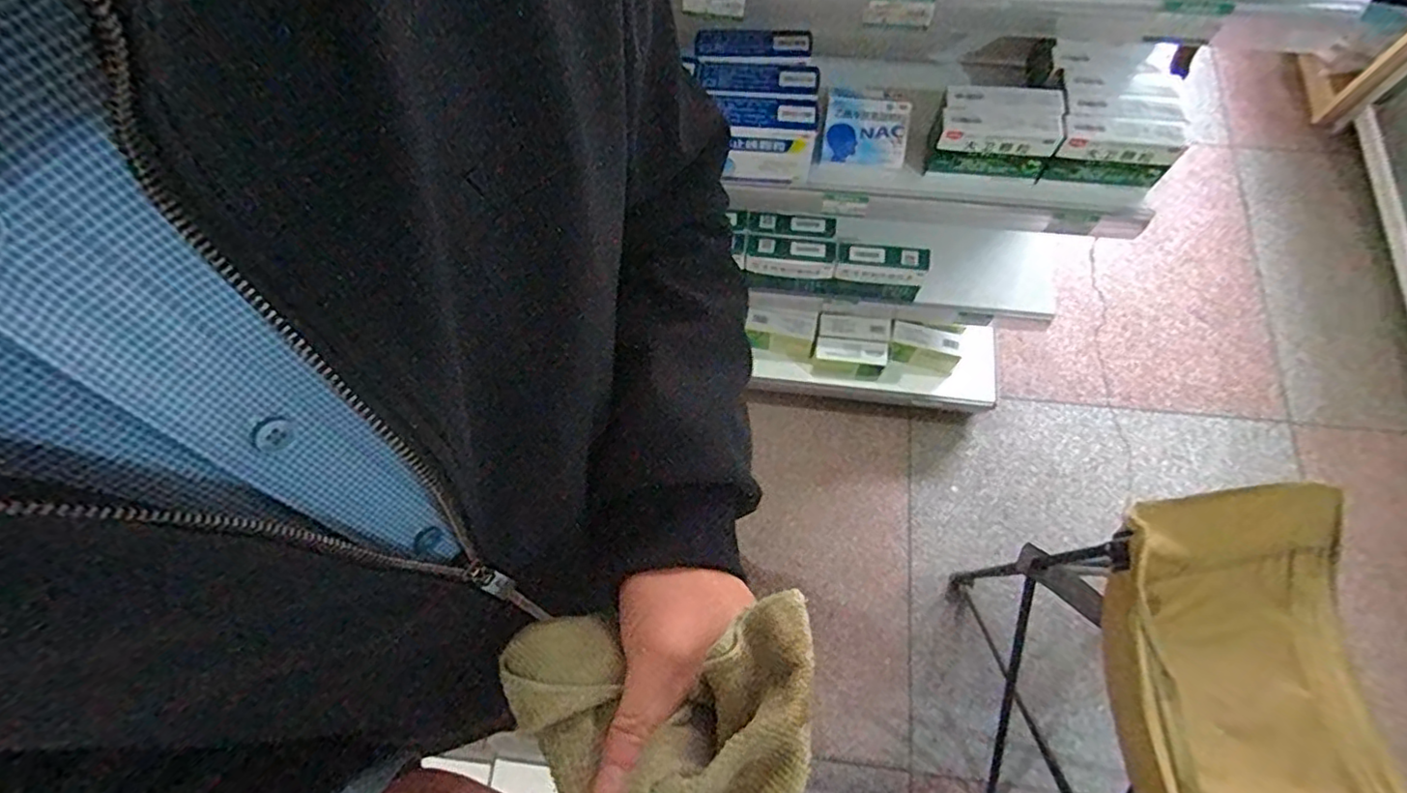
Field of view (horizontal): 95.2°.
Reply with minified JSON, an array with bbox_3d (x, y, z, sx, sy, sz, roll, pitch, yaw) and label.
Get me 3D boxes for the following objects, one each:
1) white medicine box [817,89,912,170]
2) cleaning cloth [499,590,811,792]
[{"bbox_3d":[0.215,-0.355,0.862,0.110,0.017,0.096,7,104,2],"label":"white medicine box"},{"bbox_3d":[-0.019,0.134,0.229,0.120,0.071,0.107,-6,72,1],"label":"cleaning cloth"}]

